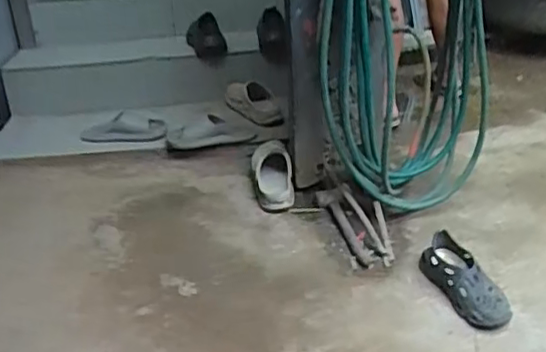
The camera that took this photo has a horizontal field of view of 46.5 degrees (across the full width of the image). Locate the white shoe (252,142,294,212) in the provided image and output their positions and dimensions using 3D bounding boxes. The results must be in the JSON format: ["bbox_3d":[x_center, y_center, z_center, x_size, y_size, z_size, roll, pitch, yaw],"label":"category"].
[{"bbox_3d":[-0.002,-0.006,1.758,0.110,0.084,0.233,-6,45,-3],"label":"white shoe"}]

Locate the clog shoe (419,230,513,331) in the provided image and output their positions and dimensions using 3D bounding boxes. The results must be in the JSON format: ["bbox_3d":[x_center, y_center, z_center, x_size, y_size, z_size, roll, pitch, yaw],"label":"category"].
[{"bbox_3d":[0.436,0.243,1.456,0.104,0.079,0.268,-14,42,-17],"label":"clog shoe"}]

